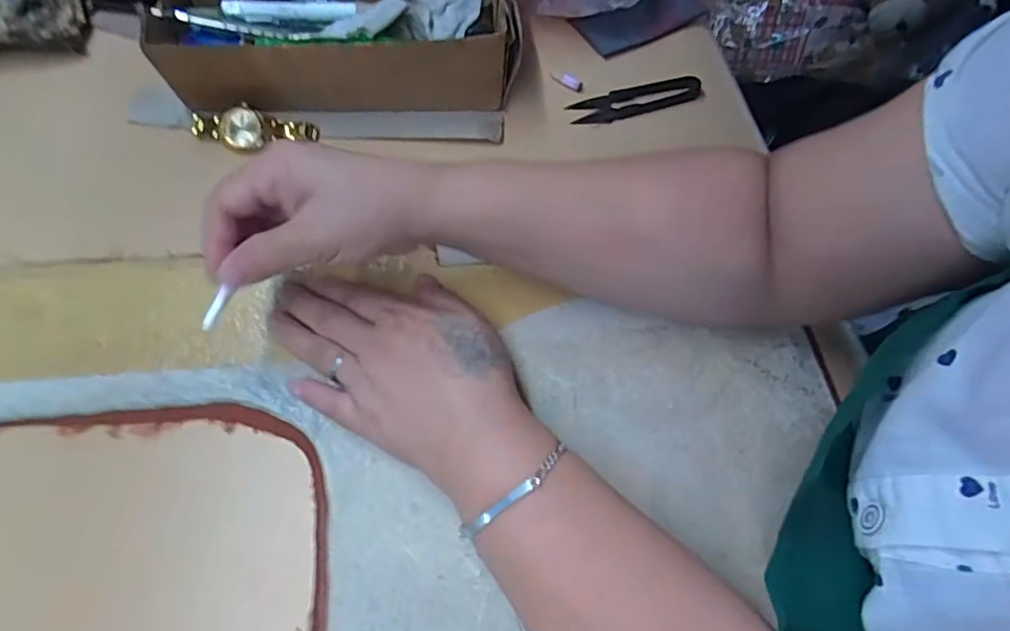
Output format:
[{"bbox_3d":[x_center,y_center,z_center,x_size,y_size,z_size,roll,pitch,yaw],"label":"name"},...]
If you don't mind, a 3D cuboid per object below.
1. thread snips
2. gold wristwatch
[{"bbox_3d":[0.097,-0.161,0.421,0.096,0.011,0.029,-16,65,-12],"label":"thread snips"},{"bbox_3d":[-0.166,-0.125,0.378,0.077,0.014,0.024,8,62,0],"label":"gold wristwatch"}]

